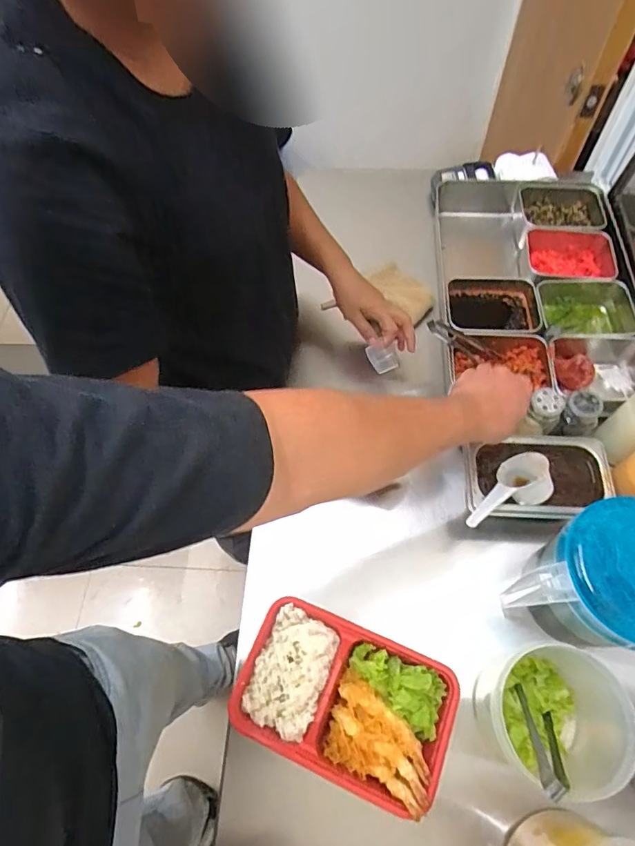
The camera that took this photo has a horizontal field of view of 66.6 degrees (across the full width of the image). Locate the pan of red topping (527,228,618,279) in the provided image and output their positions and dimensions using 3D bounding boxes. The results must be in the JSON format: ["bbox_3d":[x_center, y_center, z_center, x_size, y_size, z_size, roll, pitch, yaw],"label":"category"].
[{"bbox_3d":[0.406,-0.253,0.772,0.141,0.056,0.106,9,65,3],"label":"pan of red topping"}]

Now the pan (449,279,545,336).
[{"bbox_3d":[0.270,-0.166,0.742,0.144,0.067,0.107,2,65,0],"label":"pan"}]

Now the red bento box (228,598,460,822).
[{"bbox_3d":[0.027,0.292,0.513,0.223,0.037,0.146,20,66,8],"label":"red bento box"}]

